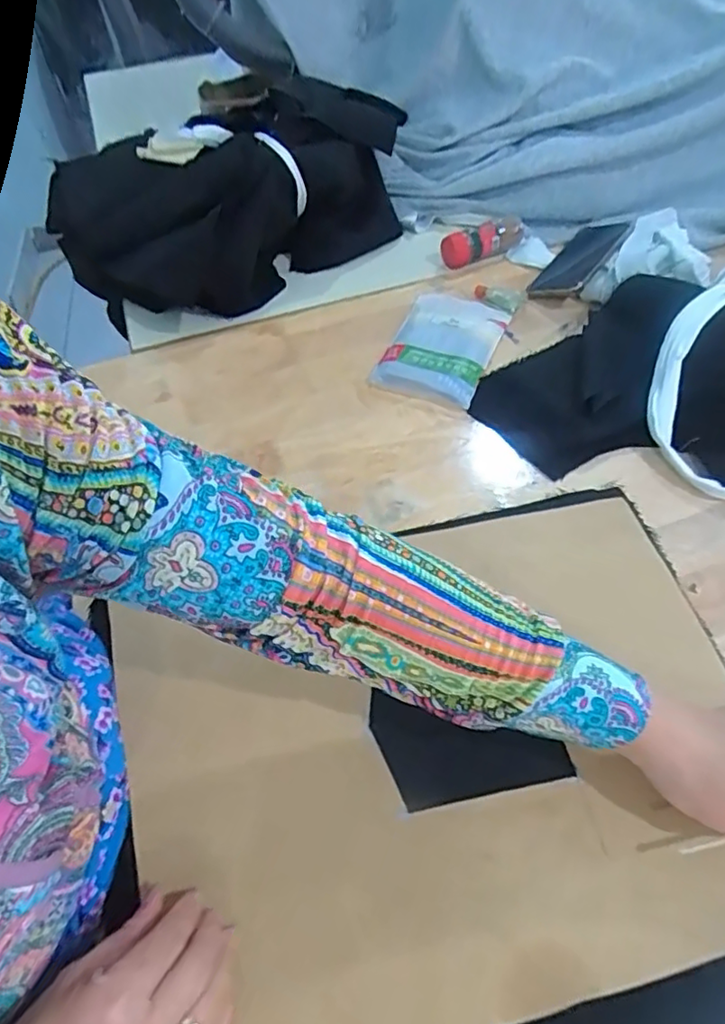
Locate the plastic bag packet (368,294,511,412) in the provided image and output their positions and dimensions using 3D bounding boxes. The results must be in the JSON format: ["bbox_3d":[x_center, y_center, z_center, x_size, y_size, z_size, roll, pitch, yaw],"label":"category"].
[{"bbox_3d":[0.092,-0.192,0.673,0.115,0.024,0.185,17,54,16],"label":"plastic bag packet"}]

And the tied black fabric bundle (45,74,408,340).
[{"bbox_3d":[-0.177,-0.446,0.799,0.431,0.151,0.368,-18,53,-11],"label":"tied black fabric bundle"}]

